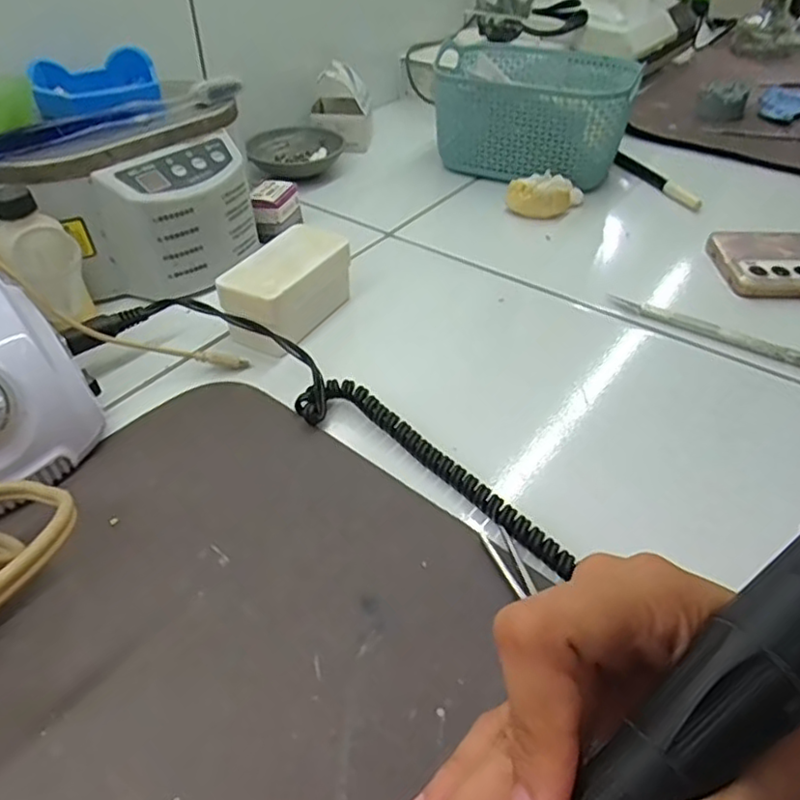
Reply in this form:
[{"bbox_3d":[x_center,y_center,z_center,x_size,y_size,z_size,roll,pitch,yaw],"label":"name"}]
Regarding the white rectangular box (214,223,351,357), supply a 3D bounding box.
[{"bbox_3d":[-0.068,-0.068,0.392,0.046,0.041,0.083,20,45,20],"label":"white rectangular box"}]

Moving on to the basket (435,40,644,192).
[{"bbox_3d":[0.115,-0.258,0.570,0.172,0.077,0.119,17,44,17],"label":"basket"}]

